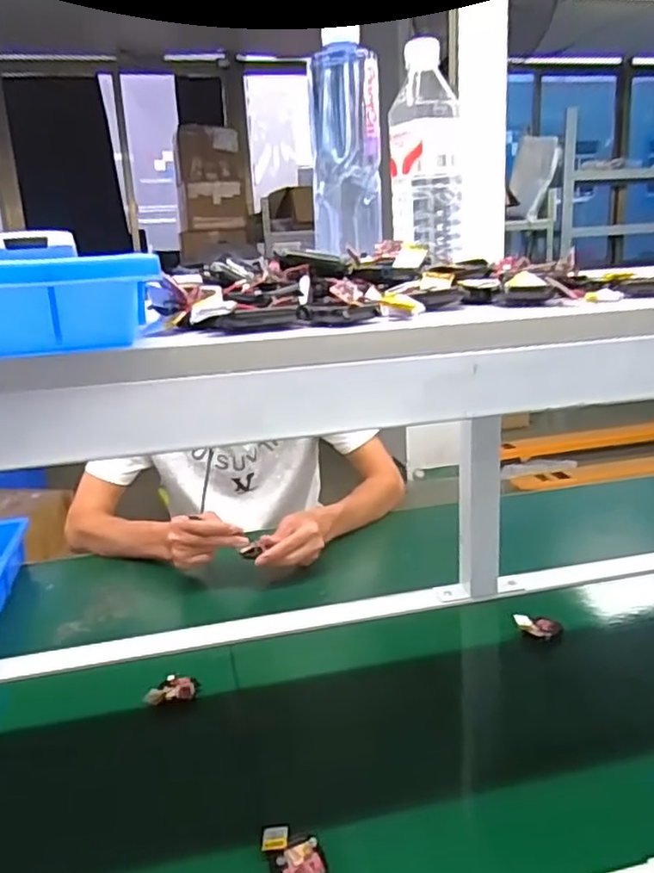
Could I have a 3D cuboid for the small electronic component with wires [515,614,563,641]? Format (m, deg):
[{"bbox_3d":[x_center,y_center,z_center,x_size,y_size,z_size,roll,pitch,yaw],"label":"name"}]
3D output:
[{"bbox_3d":[0.257,0.228,0.813,0.052,0.018,0.032,7,19,33],"label":"small electronic component with wires"}]

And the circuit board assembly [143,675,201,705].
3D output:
[{"bbox_3d":[-0.169,0.279,0.734,0.057,0.019,0.032,-8,16,-15],"label":"circuit board assembly"}]

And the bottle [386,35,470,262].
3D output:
[{"bbox_3d":[0.098,-0.269,0.659,0.072,0.206,0.081,-1,16,9],"label":"bottle"}]

